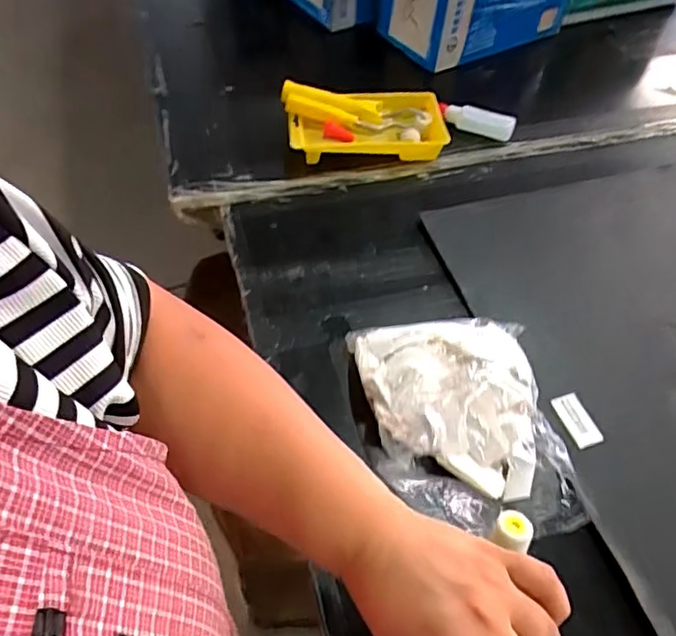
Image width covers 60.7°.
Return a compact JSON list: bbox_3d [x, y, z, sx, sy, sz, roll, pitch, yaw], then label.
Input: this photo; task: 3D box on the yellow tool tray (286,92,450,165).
[{"bbox_3d":[0.032,-0.238,0.719,0.192,0.044,0.110,0,54,-3],"label":"yellow tool tray"}]

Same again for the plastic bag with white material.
[{"bbox_3d":[0.102,0.082,0.489,0.156,0.075,0.201,-2,54,-4],"label":"plastic bag with white material"}]

